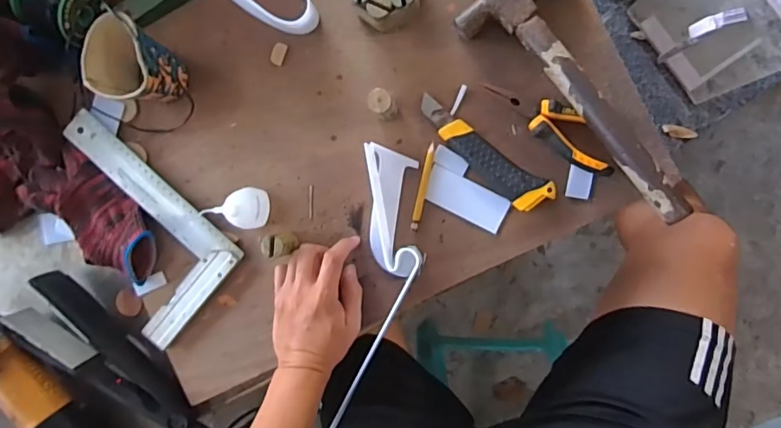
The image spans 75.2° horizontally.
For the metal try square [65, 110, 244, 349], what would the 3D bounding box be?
[{"bbox_3d":[-0.305,0.015,0.583,0.254,0.015,0.140,43,97,2],"label":"metal try square"}]

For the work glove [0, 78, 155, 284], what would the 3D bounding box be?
[{"bbox_3d":[-0.427,-0.005,0.576,0.201,0.081,0.306,-44,88,7],"label":"work glove"}]

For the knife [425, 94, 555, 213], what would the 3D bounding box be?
[{"bbox_3d":[0.095,-0.061,0.537,0.165,0.022,0.040,36,97,3],"label":"knife"}]

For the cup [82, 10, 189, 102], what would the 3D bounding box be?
[{"bbox_3d":[-0.265,-0.158,0.538,0.069,0.089,0.081,9,95,6],"label":"cup"}]

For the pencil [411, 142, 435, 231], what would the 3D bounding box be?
[{"bbox_3d":[0.035,-0.029,0.552,0.010,0.005,0.094,12,95,5],"label":"pencil"}]

